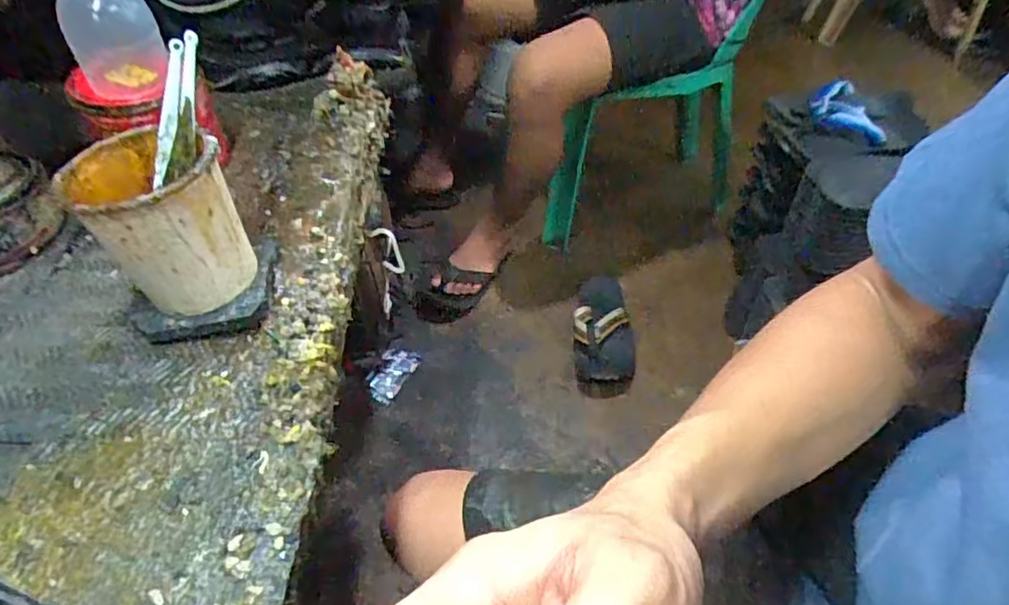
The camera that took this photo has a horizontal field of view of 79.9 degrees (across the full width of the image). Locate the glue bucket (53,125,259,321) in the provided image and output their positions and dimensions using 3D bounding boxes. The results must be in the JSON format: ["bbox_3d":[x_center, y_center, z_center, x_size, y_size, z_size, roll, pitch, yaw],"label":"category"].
[{"bbox_3d":[-0.229,-0.052,0.415,0.085,0.115,0.097,-35,57,-27],"label":"glue bucket"}]

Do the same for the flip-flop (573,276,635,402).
[{"bbox_3d":[0.193,0.038,1.205,0.135,0.044,0.322,2,46,1],"label":"flip-flop"}]

